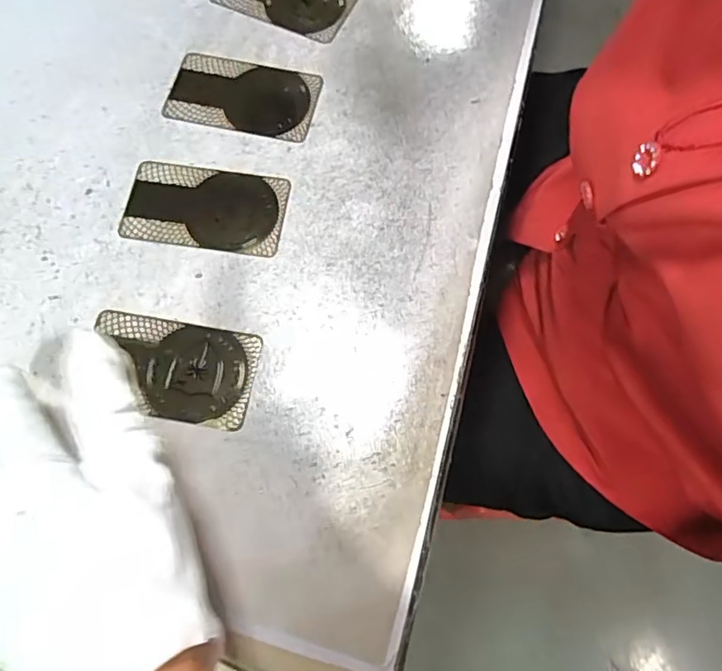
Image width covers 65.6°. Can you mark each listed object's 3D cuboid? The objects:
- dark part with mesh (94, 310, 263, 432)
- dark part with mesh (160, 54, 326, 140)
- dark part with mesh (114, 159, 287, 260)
[{"bbox_3d":[-0.094,0.016,0.276,0.084,0.004,0.049,10,72,4],"label":"dark part with mesh"},{"bbox_3d":[-0.070,-0.142,0.329,0.086,0.004,0.048,11,72,4],"label":"dark part with mesh"},{"bbox_3d":[-0.084,-0.070,0.305,0.085,0.004,0.048,7,72,3],"label":"dark part with mesh"}]

